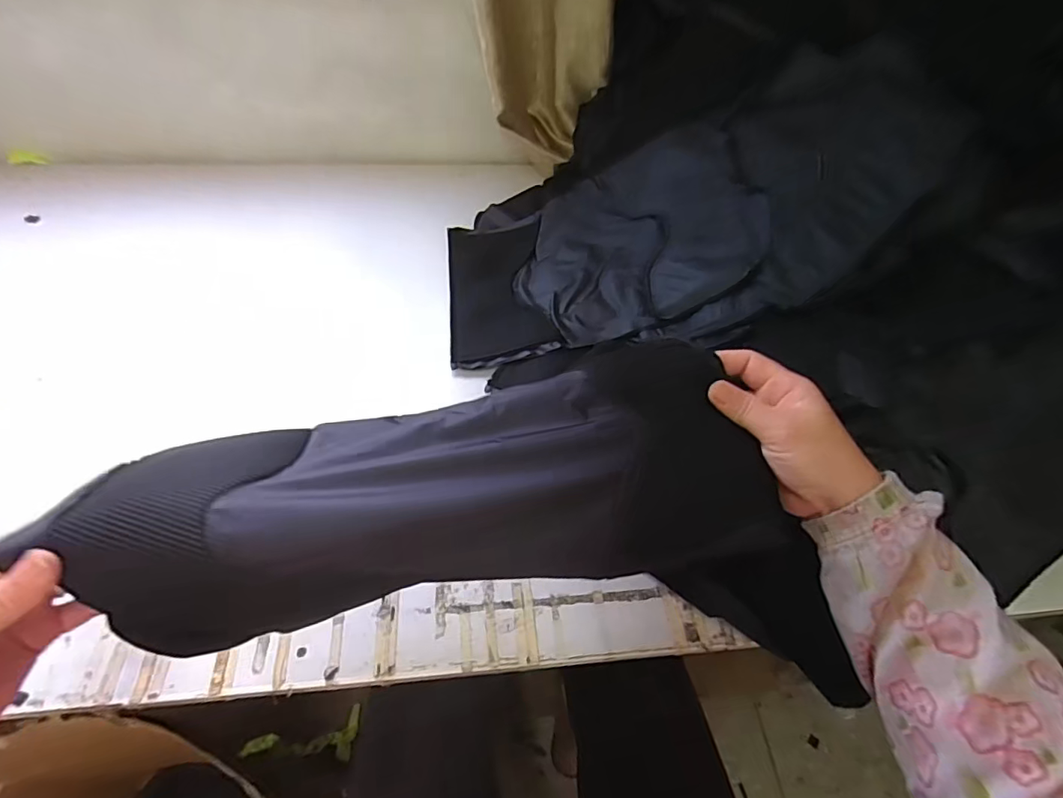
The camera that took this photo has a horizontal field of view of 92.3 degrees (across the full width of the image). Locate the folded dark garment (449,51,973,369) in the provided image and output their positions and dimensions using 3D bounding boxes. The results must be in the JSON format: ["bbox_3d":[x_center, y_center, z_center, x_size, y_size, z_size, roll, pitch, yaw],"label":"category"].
[{"bbox_3d":[0.172,-0.238,0.676,0.616,0.056,0.372,-14,63,21],"label":"folded dark garment"}]

